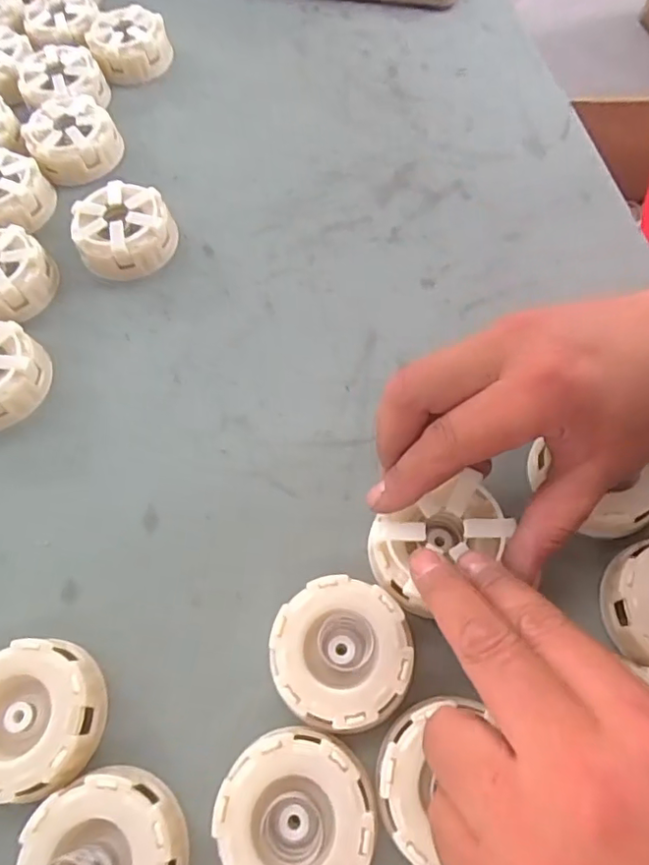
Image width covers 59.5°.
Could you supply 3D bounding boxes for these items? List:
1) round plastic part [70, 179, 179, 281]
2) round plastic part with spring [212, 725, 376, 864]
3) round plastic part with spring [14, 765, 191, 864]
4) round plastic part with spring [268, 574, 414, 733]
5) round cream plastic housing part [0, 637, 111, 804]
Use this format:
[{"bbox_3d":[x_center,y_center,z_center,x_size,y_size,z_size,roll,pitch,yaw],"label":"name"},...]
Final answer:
[{"bbox_3d":[-0.124,-0.126,0.355,0.057,0.028,0.053,-1,65,1],"label":"round plastic part"},{"bbox_3d":[-0.011,0.152,0.225,0.058,0.023,0.059,-1,65,1],"label":"round plastic part with spring"},{"bbox_3d":[-0.085,0.164,0.217,0.059,0.029,0.059,-1,65,1],"label":"round plastic part with spring"},{"bbox_3d":[0.007,0.097,0.251,0.058,0.023,0.059,-1,65,1],"label":"round plastic part with spring"},{"bbox_3d":[-0.125,0.121,0.244,0.059,0.023,0.058,3,65,3],"label":"round cream plastic housing part"}]

